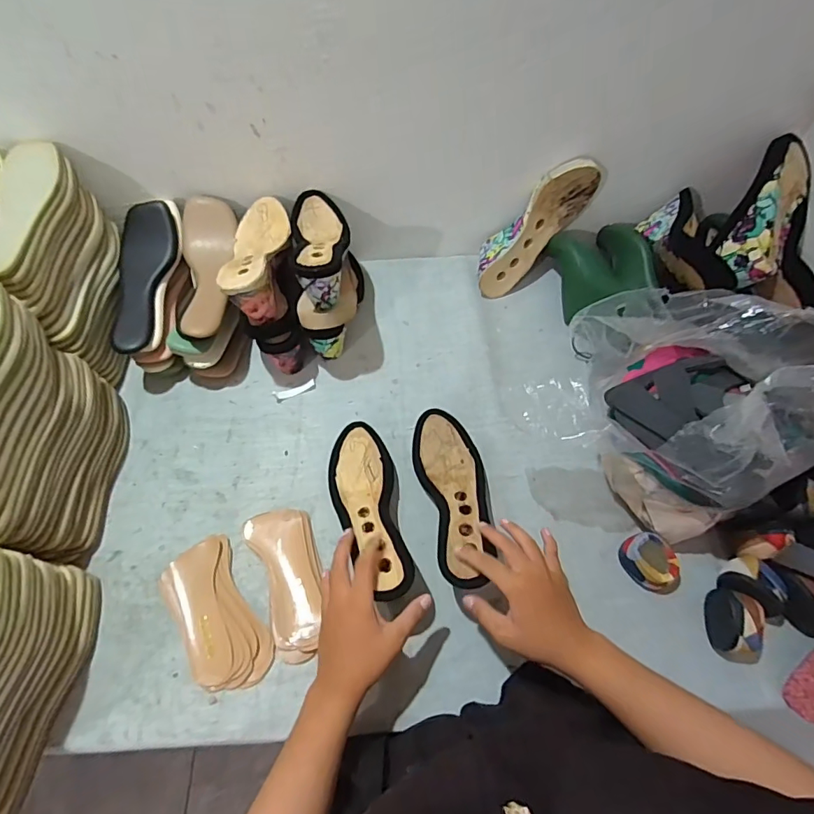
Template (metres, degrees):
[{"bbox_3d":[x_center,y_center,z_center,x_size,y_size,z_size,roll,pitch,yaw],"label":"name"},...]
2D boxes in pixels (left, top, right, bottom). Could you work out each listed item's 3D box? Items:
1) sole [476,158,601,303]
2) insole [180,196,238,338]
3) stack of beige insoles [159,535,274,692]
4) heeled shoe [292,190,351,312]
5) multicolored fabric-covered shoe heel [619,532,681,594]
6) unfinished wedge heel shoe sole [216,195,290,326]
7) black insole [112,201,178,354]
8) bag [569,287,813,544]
[{"bbox_3d":[0.192,-0.285,0.767,0.236,0.081,0.089,-48,62,24],"label":"sole"},{"bbox_3d":[-0.282,-0.204,0.686,0.077,0.049,0.224,-9,60,-4],"label":"insole"},{"bbox_3d":[-0.222,0.239,0.558,0.084,0.025,0.167,-29,63,-15],"label":"stack of beige insoles"},{"bbox_3d":[-0.118,-0.239,0.659,0.075,0.073,0.217,-12,60,-6],"label":"heeled shoe"},{"bbox_3d":[0.288,0.182,0.567,0.059,0.038,0.068,-11,60,-5],"label":"multicolored fabric-covered shoe heel"},{"bbox_3d":[-0.204,-0.211,0.673,0.079,0.112,0.227,-9,60,-4],"label":"unfinished wedge heel shoe sole"},{"bbox_3d":[-0.384,-0.186,0.696,0.078,0.032,0.224,1,78,2],"label":"black insole"},{"bbox_3d":[0.312,0.005,0.536,0.226,0.229,0.214,-19,61,-9],"label":"bag"}]

